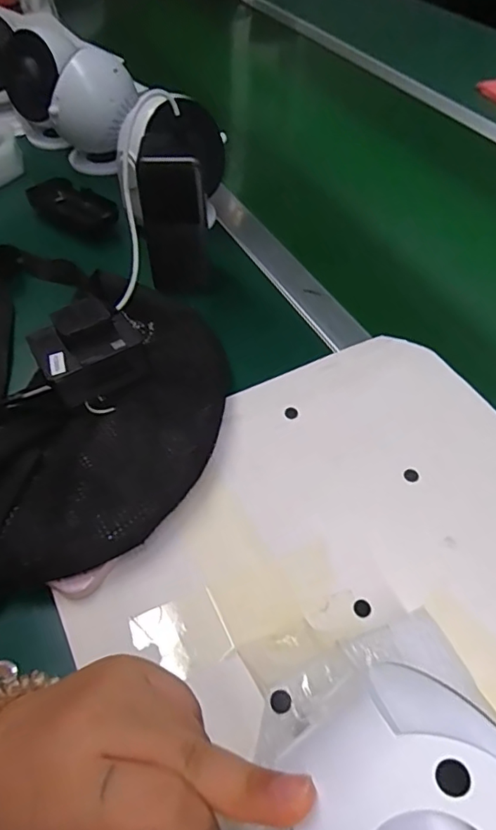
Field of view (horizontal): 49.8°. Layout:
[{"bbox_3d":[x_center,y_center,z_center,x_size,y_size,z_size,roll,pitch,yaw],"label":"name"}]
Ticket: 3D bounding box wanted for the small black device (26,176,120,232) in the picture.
[{"bbox_3d":[-0.192,-0.234,0.594,0.111,0.030,0.043,28,55,21],"label":"small black device"}]

